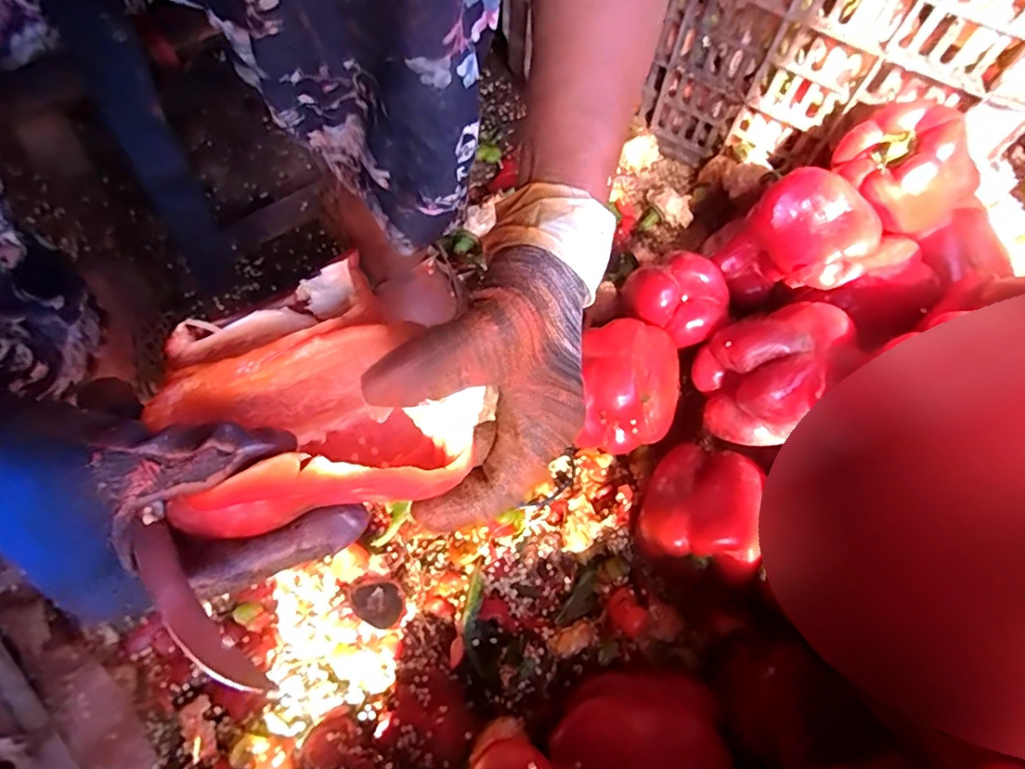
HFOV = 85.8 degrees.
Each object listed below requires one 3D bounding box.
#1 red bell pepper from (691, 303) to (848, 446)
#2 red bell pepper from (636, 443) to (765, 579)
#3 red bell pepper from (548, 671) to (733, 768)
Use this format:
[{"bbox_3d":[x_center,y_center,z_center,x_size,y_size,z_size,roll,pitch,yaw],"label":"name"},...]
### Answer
[{"bbox_3d":[0.192,-0.014,0.415,0.093,0.065,0.113,29,67,11],"label":"red bell pepper"},{"bbox_3d":[0.138,0.086,0.399,0.079,0.059,0.090,18,65,7],"label":"red bell pepper"},{"bbox_3d":[0.080,0.214,0.332,0.085,0.063,0.089,1,65,-2],"label":"red bell pepper"}]

